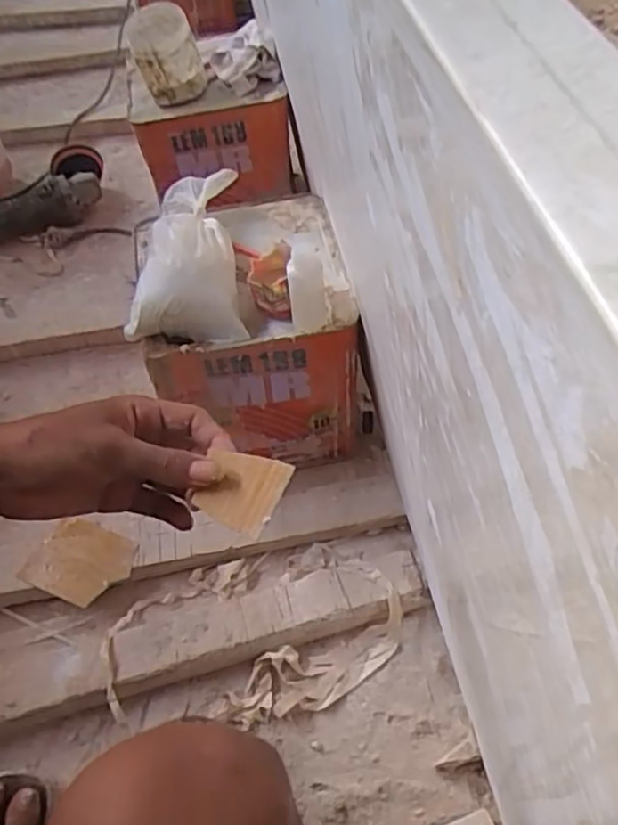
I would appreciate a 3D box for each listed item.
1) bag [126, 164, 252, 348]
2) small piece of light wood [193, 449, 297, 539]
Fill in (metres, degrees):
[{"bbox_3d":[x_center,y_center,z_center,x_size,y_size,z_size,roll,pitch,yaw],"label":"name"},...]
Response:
[{"bbox_3d":[-0.138,-0.190,0.749,0.123,0.071,0.253,-4,53,-1],"label":"bag"},{"bbox_3d":[-0.037,0.042,0.369,0.044,0.006,0.044,22,74,19],"label":"small piece of light wood"}]

